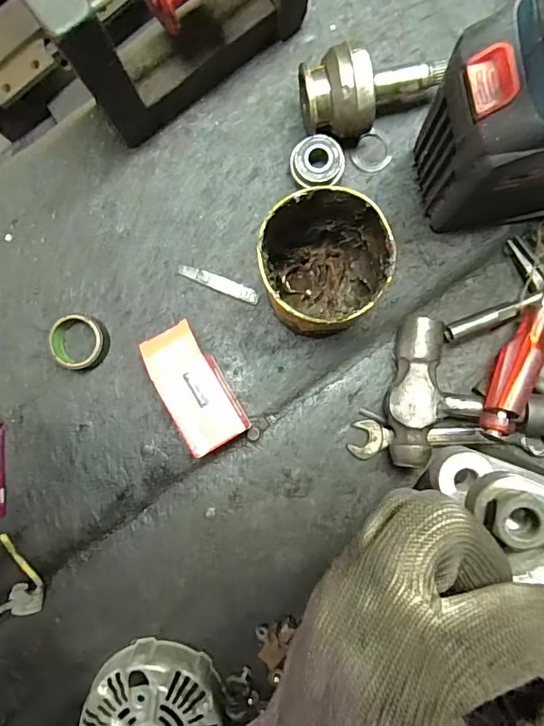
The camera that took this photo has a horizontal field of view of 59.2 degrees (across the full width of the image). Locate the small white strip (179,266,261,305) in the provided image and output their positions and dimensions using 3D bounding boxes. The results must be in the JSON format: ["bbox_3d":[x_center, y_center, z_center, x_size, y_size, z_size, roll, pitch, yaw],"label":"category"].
[{"bbox_3d":[-0.041,-0.062,0.373,0.066,0.004,0.011,23,90,4],"label":"small white strip"}]

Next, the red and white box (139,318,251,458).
[{"bbox_3d":[-0.057,0.018,0.352,0.043,0.043,0.095,-32,89,1],"label":"red and white box"}]

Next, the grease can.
[{"bbox_3d":[0.033,-0.058,0.313,0.071,0.115,0.074,0,90,2],"label":"grease can"}]

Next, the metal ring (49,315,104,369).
[{"bbox_3d":[-0.149,-0.016,0.368,0.039,0.017,0.040,0,89,4],"label":"metal ring"}]

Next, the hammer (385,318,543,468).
[{"bbox_3d":[0.187,0.017,0.328,0.220,0.048,0.104,-3,90,2],"label":"hammer"}]

